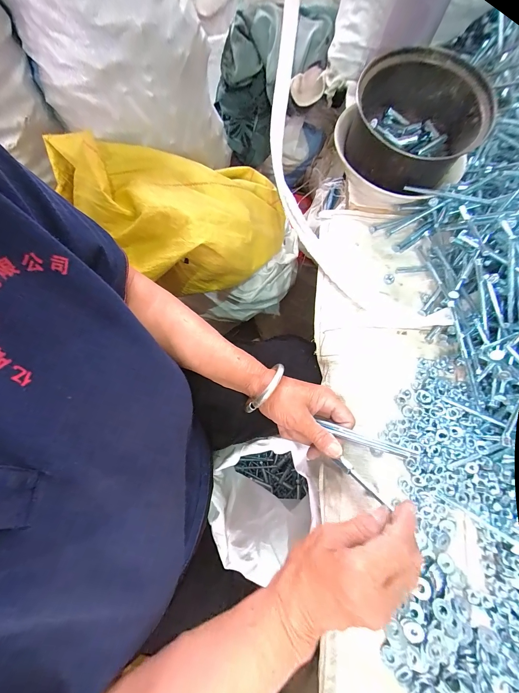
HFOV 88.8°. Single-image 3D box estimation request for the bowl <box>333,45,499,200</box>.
[{"bbox_3d":[0.206,-0.304,0.372,0.180,0.082,0.176,0,75,-1],"label":"bowl"}]

